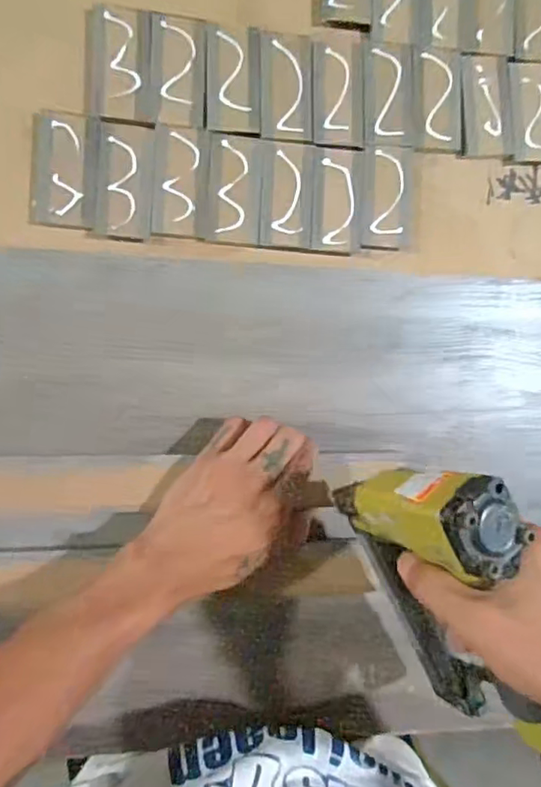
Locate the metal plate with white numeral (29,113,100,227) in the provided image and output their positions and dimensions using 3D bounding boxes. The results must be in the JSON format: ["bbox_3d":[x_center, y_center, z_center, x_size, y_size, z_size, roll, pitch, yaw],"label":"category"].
[{"bbox_3d":[-0.148,-0.161,0.406,0.043,0.007,0.079,5,91,-10],"label":"metal plate with white numeral"}]

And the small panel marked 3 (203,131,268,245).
[{"bbox_3d":[-0.026,-0.154,0.424,0.043,0.004,0.080,4,91,-10],"label":"small panel marked 3"}]

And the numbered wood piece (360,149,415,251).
[{"bbox_3d":[0.092,-0.154,0.446,0.044,0.005,0.078,1,92,-10],"label":"numbered wood piece"}]

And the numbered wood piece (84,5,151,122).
[{"bbox_3d":[-0.111,-0.242,0.412,0.045,0.006,0.081,1,92,-10],"label":"numbered wood piece"}]

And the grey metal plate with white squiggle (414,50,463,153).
[{"bbox_3d":[0.135,-0.234,0.450,0.040,0.004,0.077,-1,92,-9],"label":"grey metal plate with white squiggle"}]

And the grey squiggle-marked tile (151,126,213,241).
[{"bbox_3d":[-0.066,-0.158,0.417,0.039,0.004,0.080,4,91,-10],"label":"grey squiggle-marked tile"}]

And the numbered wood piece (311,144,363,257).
[{"bbox_3d":[0.051,-0.151,0.437,0.038,0.004,0.081,3,91,-10],"label":"numbered wood piece"}]

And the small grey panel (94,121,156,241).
[{"bbox_3d":[-0.106,-0.156,0.410,0.040,0.004,0.081,4,91,-10],"label":"small grey panel"}]

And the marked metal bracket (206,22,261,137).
[{"bbox_3d":[-0.027,-0.238,0.423,0.041,0.004,0.080,0,92,-10],"label":"marked metal bracket"}]

